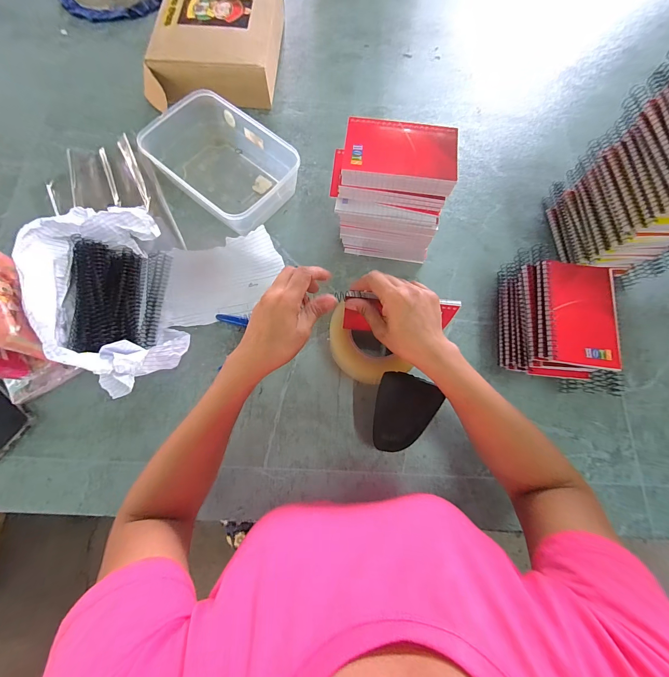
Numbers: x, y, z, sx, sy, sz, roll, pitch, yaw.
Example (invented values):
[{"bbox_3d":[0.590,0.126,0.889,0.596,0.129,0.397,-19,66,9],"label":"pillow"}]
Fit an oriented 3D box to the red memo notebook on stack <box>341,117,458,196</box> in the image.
[{"bbox_3d":[0.077,-0.218,0.370,0.128,0.022,0.083,9,74,0],"label":"red memo notebook on stack"}]

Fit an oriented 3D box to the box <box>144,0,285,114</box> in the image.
[{"bbox_3d":[-0.220,-0.562,0.596,0.221,0.079,0.335,4,73,0],"label":"box"}]

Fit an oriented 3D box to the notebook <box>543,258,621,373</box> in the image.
[{"bbox_3d":[0.300,-0.031,0.381,0.084,0.017,0.129,9,74,0],"label":"notebook"}]

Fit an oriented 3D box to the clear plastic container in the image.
[{"bbox_3d":[-0.183,-0.289,0.519,0.237,0.070,0.153,42,77,11],"label":"clear plastic container"}]

